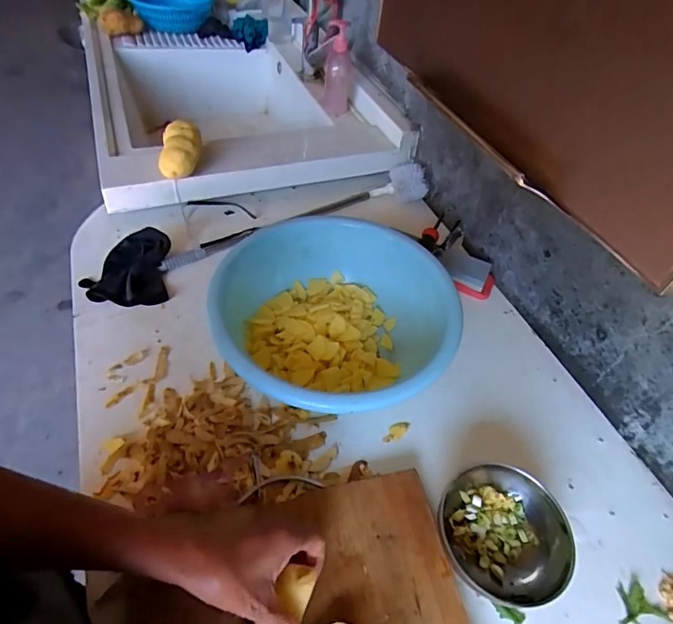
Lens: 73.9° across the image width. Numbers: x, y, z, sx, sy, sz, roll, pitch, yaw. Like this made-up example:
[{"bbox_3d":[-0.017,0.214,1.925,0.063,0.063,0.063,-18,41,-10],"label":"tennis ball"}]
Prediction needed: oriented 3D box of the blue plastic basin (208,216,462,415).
[{"bbox_3d":[-0.003,0.009,0.649,0.303,0.119,0.336,-19,54,-21],"label":"blue plastic basin"}]

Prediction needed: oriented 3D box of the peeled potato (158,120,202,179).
[{"bbox_3d":[-0.280,-0.289,0.803,0.072,0.055,0.091,-3,50,-9],"label":"peeled potato"}]

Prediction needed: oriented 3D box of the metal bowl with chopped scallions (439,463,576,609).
[{"bbox_3d":[0.186,0.250,0.507,0.135,0.063,0.130,3,49,-4],"label":"metal bowl with chopped scallions"}]

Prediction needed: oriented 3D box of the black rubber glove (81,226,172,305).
[{"bbox_3d":[-0.350,-0.076,0.739,0.136,0.041,0.134,-3,50,-9],"label":"black rubber glove"}]

